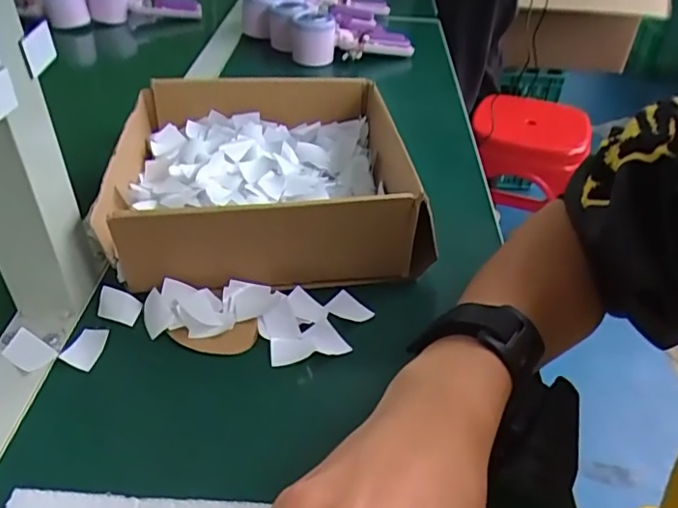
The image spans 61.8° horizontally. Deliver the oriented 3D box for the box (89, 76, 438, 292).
[{"bbox_3d":[-0.058,-0.066,0.459,0.218,0.075,0.211,-3,39,-6],"label":"box"}]

